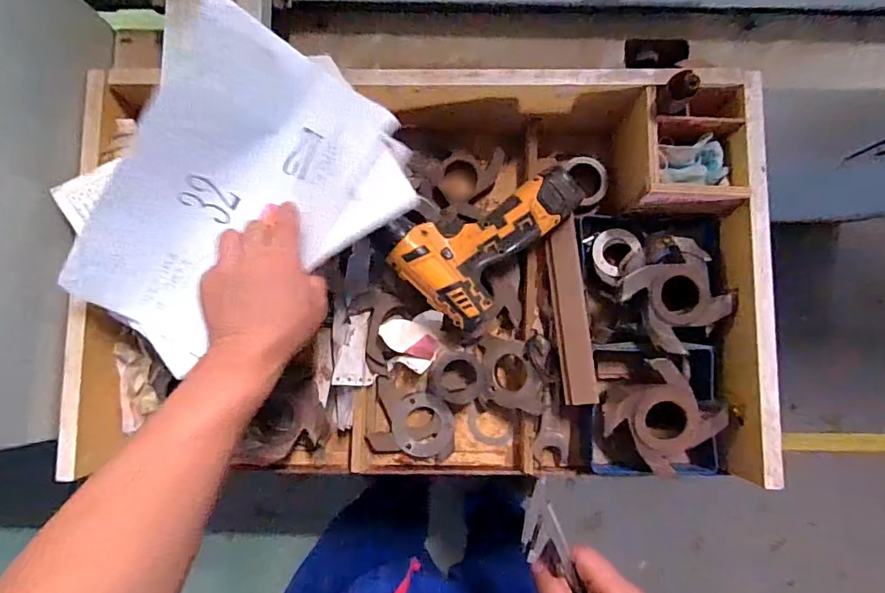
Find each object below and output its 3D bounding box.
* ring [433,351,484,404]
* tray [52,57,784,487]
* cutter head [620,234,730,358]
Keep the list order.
[{"bbox_3d":[0.018,0.090,0.541,0.055,0.019,0.055,0,85,0],"label":"ring"},{"bbox_3d":[0.008,-0.018,0.530,0.631,0.105,0.429,1,85,0],"label":"tray"},{"bbox_3d":[0.244,-0.004,0.500,0.101,0.022,0.089,-40,86,-3],"label":"cutter head"}]

